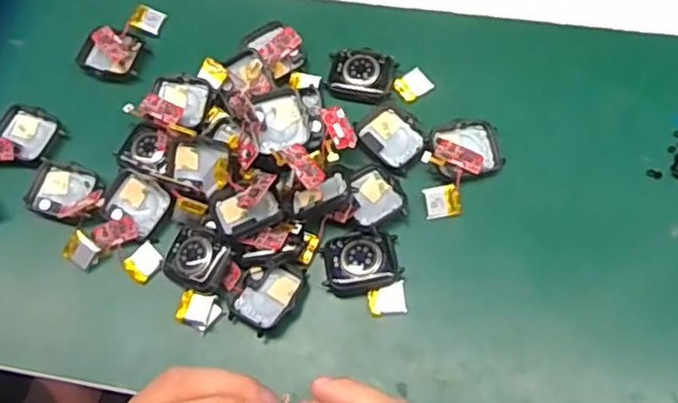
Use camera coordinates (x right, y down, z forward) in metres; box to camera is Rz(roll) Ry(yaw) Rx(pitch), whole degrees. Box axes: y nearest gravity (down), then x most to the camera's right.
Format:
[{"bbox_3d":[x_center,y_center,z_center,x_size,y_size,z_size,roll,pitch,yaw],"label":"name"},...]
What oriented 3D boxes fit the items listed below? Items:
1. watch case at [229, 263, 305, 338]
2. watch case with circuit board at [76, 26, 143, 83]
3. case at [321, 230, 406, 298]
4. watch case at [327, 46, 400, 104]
[{"bbox_3d":[-0.044,0.059,0.402,0.033,0.015,0.043,22,70,12],"label":"watch case"},{"bbox_3d":[-0.165,-0.108,0.477,0.045,0.012,0.038,23,70,12],"label":"watch case with circuit board"},{"bbox_3d":[0.014,0.037,0.407,0.046,0.013,0.038,-6,67,1],"label":"case"},{"bbox_3d":[0.016,-0.087,0.458,0.045,0.013,0.036,10,68,7],"label":"watch case"}]

